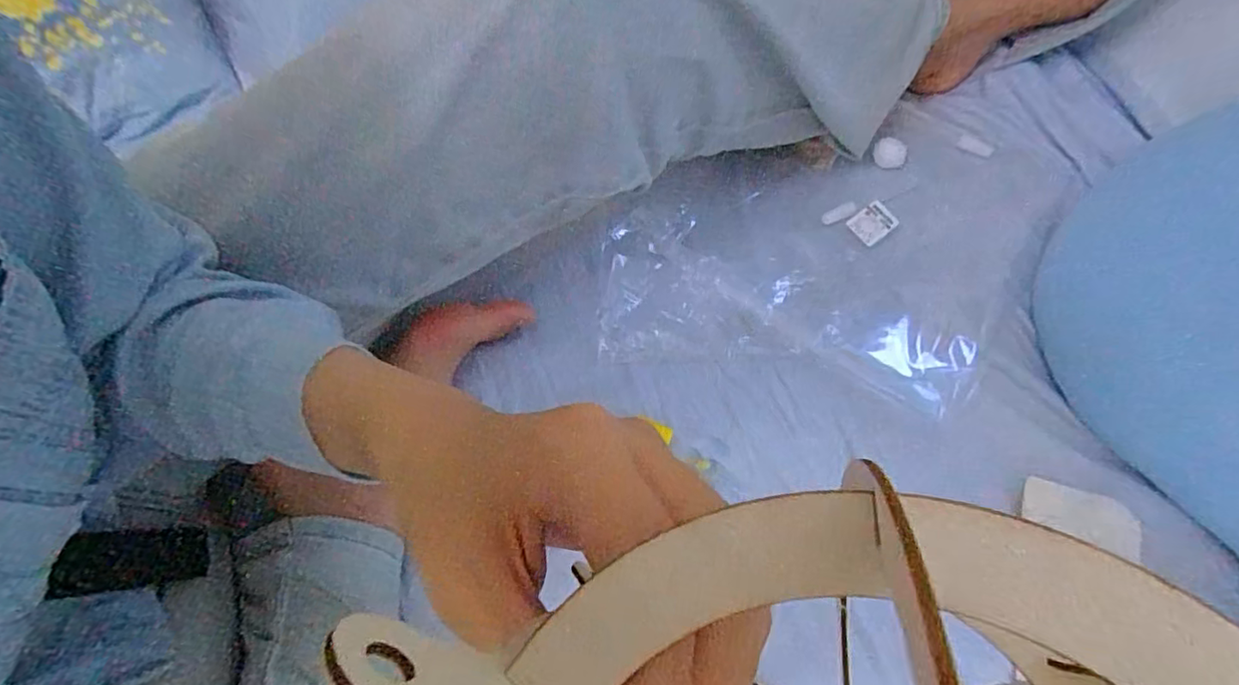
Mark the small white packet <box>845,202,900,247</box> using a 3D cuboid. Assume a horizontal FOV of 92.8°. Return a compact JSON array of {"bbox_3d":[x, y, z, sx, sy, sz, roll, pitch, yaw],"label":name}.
[{"bbox_3d":[0.224,-0.106,0.523,0.037,0.005,0.030,-37,90,-4],"label":"small white packet"}]

